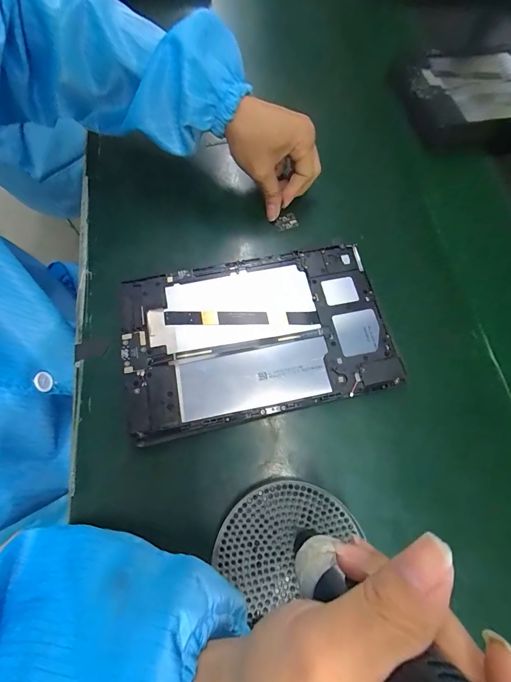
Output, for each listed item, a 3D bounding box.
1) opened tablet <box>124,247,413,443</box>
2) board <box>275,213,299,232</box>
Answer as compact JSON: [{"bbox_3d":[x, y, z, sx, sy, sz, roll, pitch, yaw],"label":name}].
[{"bbox_3d":[0.000,-0.008,0.278,0.229,0.008,0.145,-11,71,-5],"label":"opened tablet"},{"bbox_3d":[0.034,-0.131,0.336,0.022,0.004,0.017,-26,88,3],"label":"board"}]

